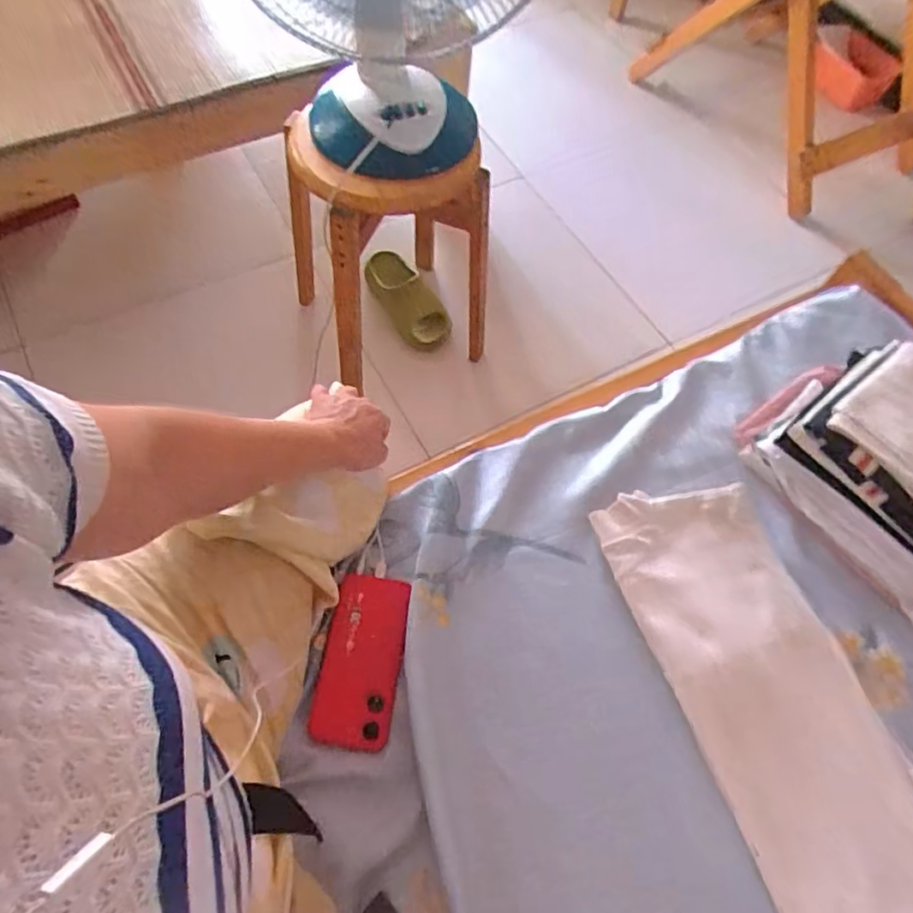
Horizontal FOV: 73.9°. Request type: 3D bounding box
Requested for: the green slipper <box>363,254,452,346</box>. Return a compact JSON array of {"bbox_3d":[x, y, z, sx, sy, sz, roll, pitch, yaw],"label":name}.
[{"bbox_3d":[-0.108,-0.346,1.307,0.123,0.106,0.252,-22,66,-14],"label":"green slipper"}]

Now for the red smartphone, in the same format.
[{"bbox_3d":[-0.097,0.208,0.625,0.080,0.017,0.166,9,62,0],"label":"red smartphone"}]

